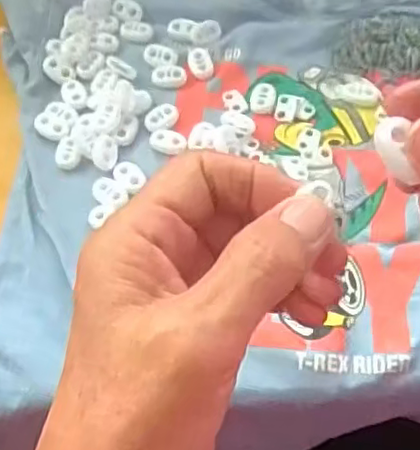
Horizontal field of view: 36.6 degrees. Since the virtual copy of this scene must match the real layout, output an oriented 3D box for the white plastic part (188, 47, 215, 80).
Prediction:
[{"bbox_3d":[-0.006,-0.106,0.415,0.014,0.004,0.026,-14,60,-7],"label":"white plastic part"}]

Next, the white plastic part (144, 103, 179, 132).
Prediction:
[{"bbox_3d":[-0.030,-0.066,0.390,0.022,0.004,0.015,-38,66,-19],"label":"white plastic part"}]

